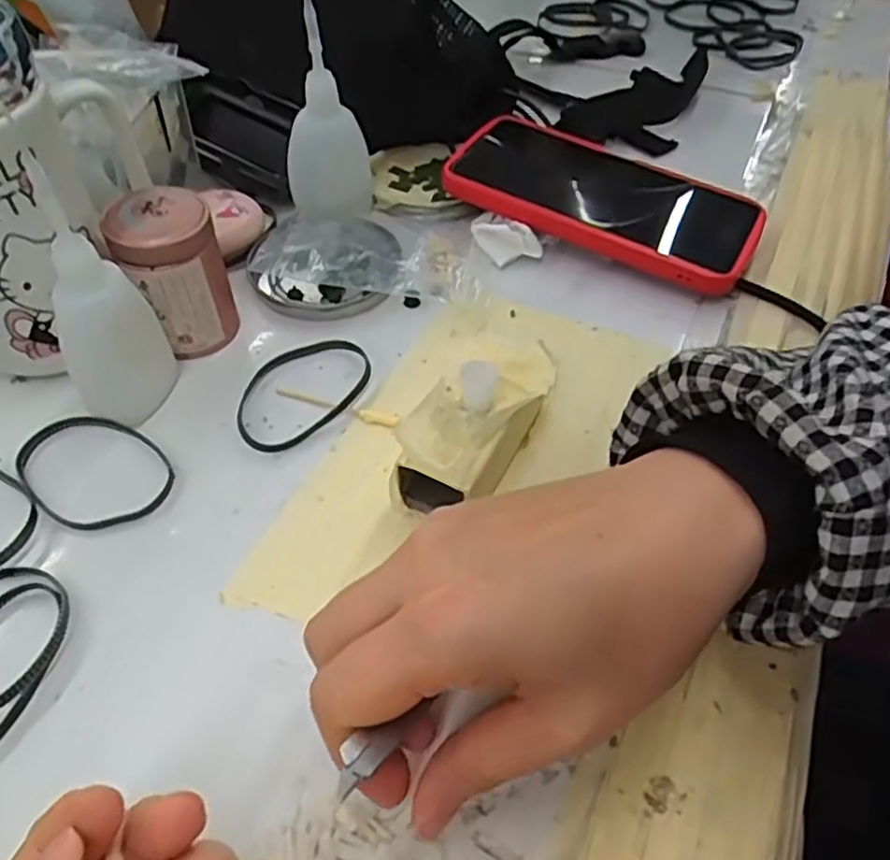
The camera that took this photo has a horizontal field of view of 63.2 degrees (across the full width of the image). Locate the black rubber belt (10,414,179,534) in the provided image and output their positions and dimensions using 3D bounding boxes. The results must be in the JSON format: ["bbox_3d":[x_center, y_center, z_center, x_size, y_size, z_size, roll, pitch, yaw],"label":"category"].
[{"bbox_3d":[-0.144,0.016,0.296,0.067,0.004,0.048,27,54,19],"label":"black rubber belt"}]

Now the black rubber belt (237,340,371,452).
[{"bbox_3d":[-0.065,-0.019,0.329,0.047,0.006,0.072,38,58,26],"label":"black rubber belt"}]

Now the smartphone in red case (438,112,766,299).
[{"bbox_3d":[0.089,-0.131,0.404,0.167,0.017,0.089,26,51,16],"label":"smartphone in red case"}]

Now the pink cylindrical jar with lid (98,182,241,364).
[{"bbox_3d":[-0.123,-0.070,0.331,0.044,0.065,0.038,-25,55,-21],"label":"pink cylindrical jar with lid"}]

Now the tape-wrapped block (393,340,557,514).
[{"bbox_3d":[0.013,0.000,0.289,0.043,0.040,0.084,23,53,17],"label":"tape-wrapped block"}]

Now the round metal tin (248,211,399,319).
[{"bbox_3d":[-0.062,-0.093,0.382,0.075,0.016,0.077,1,50,-1],"label":"round metal tin"}]

